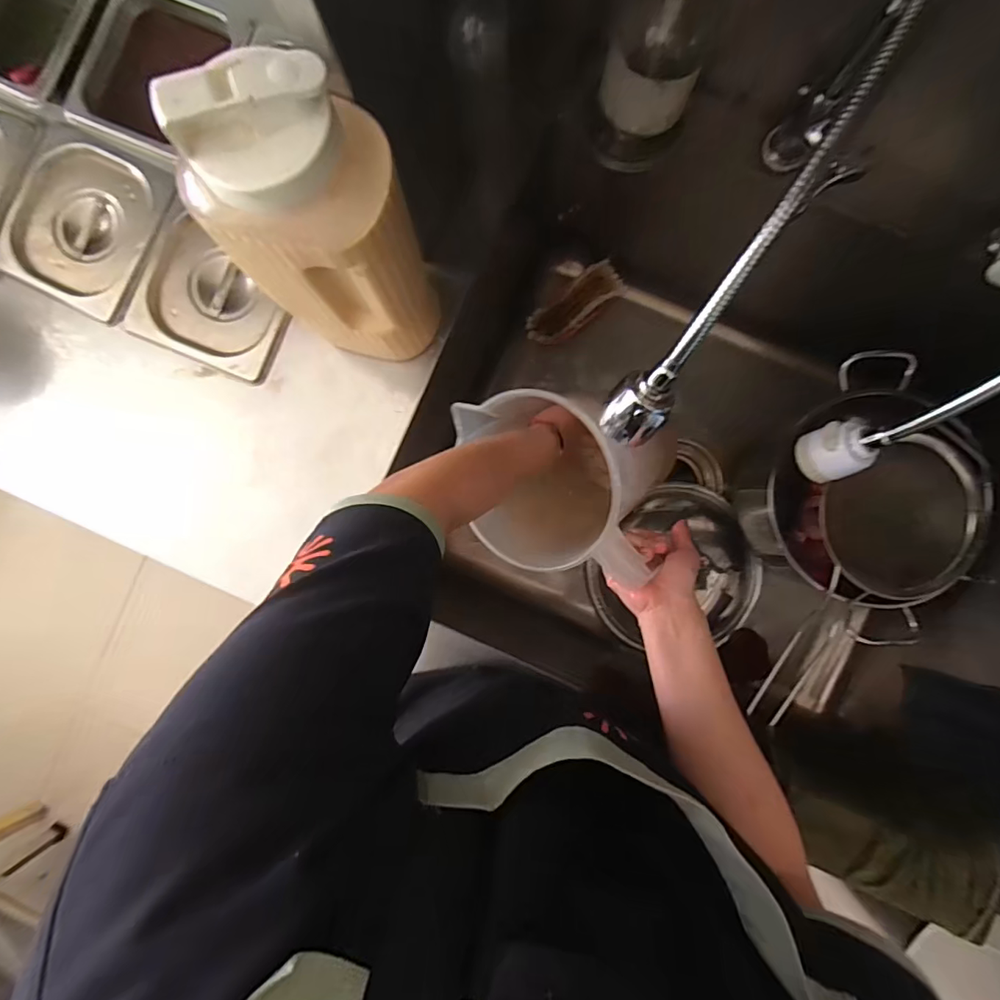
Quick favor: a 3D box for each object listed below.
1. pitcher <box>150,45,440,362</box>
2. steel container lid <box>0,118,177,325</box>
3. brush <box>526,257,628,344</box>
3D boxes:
[{"bbox_3d":[-0.122,-0.188,0.392,0.117,0.272,0.106,-44,88,1],"label":"pitcher"},{"bbox_3d":[-0.446,-0.297,0.533,0.159,0.023,0.168,26,91,2],"label":"steel container lid"},{"bbox_3d":[0.116,-0.298,0.777,0.161,0.033,0.057,-40,89,1],"label":"brush"}]

